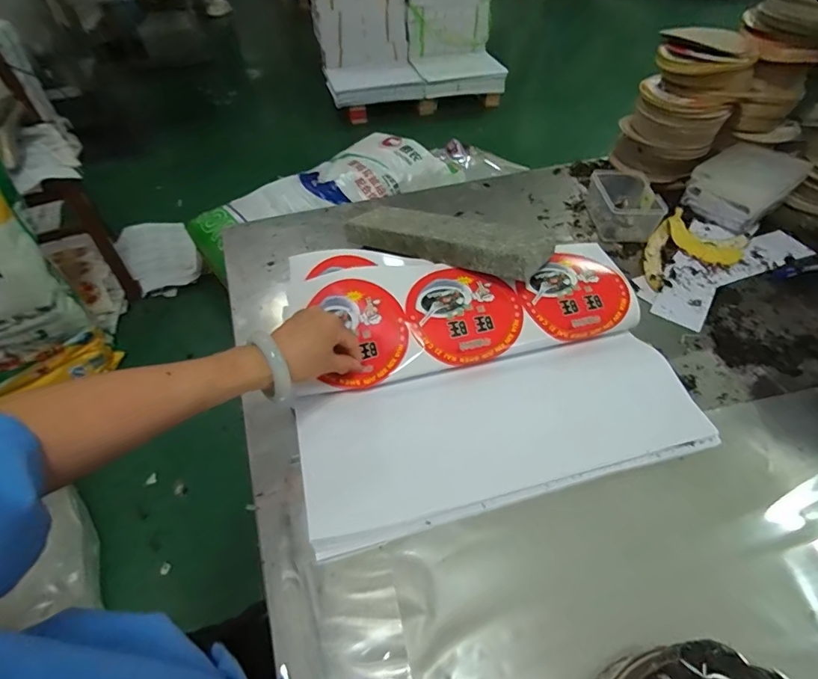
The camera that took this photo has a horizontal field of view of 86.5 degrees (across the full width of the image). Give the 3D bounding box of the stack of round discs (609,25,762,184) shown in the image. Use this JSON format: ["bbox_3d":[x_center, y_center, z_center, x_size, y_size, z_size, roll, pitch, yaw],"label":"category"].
[{"bbox_3d":[0.484,-0.400,0.776,0.158,0.221,0.143,33,58,25],"label":"stack of round discs"}]

